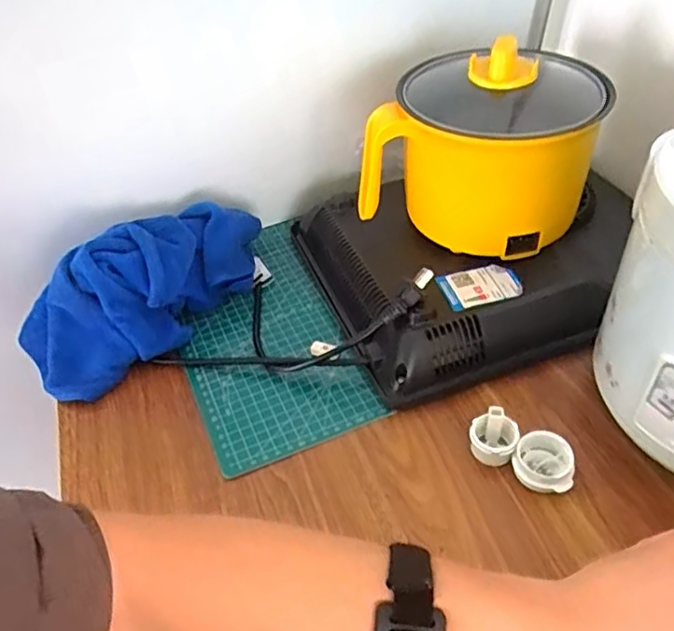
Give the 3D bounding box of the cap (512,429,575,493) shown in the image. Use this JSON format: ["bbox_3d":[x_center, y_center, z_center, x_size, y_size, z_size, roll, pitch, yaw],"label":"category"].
[{"bbox_3d":[0.148,0.106,0.438,0.040,0.025,0.039,-3,44,2],"label":"cap"}]

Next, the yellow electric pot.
[{"bbox_3d":[0.137,-0.147,0.542,0.169,0.151,0.176,-3,44,2],"label":"yellow electric pot"}]

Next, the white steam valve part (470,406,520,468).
[{"bbox_3d":[0.116,0.091,0.452,0.034,0.033,0.031,-3,44,2],"label":"white steam valve part"}]

